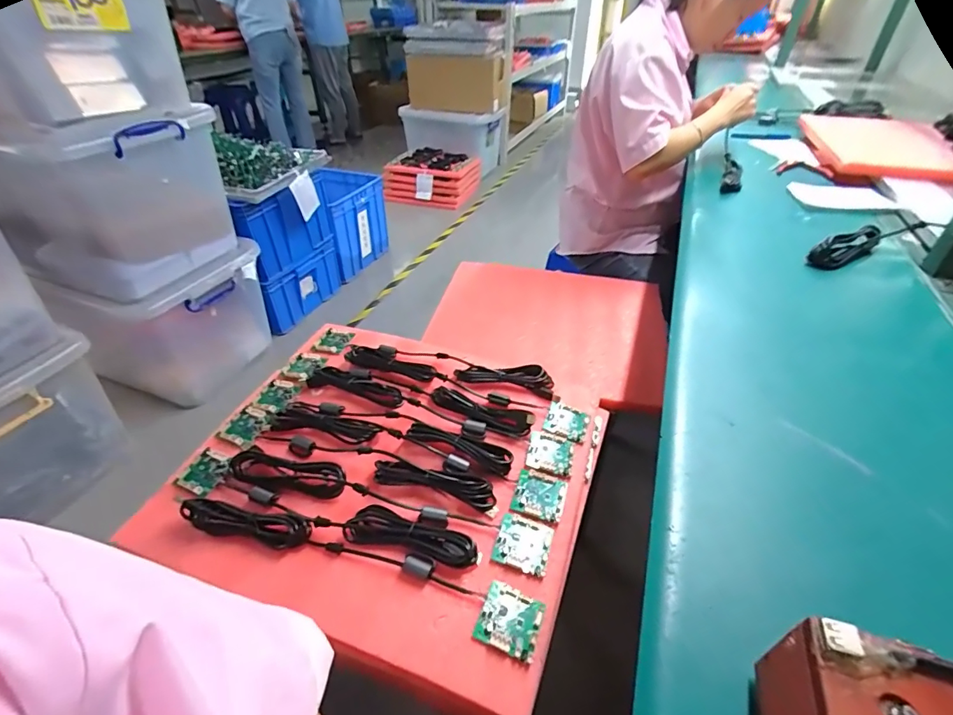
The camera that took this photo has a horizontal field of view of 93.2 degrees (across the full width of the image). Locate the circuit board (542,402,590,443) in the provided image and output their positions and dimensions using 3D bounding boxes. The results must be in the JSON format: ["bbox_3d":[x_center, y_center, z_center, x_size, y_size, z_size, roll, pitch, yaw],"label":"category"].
[{"bbox_3d":[0.126,0.091,0.630,0.057,0.005,0.058,13,41,16],"label":"circuit board"}]

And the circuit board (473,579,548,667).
[{"bbox_3d":[0.034,0.257,0.442,0.058,0.008,0.057,14,41,17],"label":"circuit board"}]

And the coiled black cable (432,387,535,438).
[{"bbox_3d":[0.006,0.074,0.629,0.147,0.019,0.048,12,40,15],"label":"coiled black cable"}]

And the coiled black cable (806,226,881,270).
[{"bbox_3d":[0.533,-0.156,0.648,0.128,0.038,0.030,-19,42,-22],"label":"coiled black cable"}]

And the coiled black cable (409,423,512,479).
[{"bbox_3d":[-0.017,0.110,0.579,0.134,0.027,0.041,14,41,18],"label":"coiled black cable"}]

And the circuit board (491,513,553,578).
[{"bbox_3d":[0.052,0.207,0.502,0.058,0.010,0.057,13,41,17],"label":"circuit board"}]

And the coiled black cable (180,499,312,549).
[{"bbox_3d":[-0.259,0.185,0.507,0.150,0.018,0.036,10,40,13],"label":"coiled black cable"}]

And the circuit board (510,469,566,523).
[{"bbox_3d":[0.076,0.167,0.546,0.058,0.009,0.059,11,40,14],"label":"circuit board"}]

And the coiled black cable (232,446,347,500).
[{"bbox_3d":[-0.231,0.140,0.556,0.154,0.015,0.042,10,40,13],"label":"coiled black cable"}]

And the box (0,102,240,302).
[{"bbox_3d":[-0.947,-0.415,1.178,0.440,0.373,0.400,10,40,13],"label":"box"}]

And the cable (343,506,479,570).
[{"bbox_3d":[-0.070,0.194,0.488,0.141,0.016,0.040,10,40,13],"label":"cable"}]

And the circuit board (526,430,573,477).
[{"bbox_3d":[0.098,0.125,0.590,0.056,0.010,0.058,8,40,10],"label":"circuit board"}]

